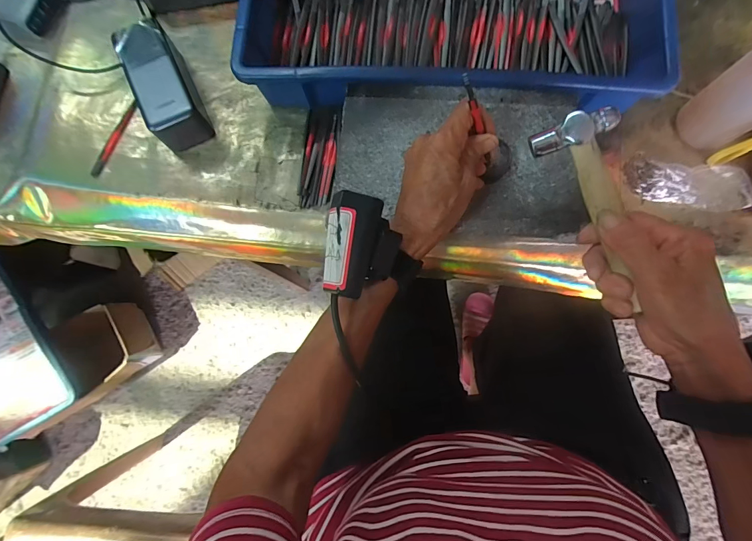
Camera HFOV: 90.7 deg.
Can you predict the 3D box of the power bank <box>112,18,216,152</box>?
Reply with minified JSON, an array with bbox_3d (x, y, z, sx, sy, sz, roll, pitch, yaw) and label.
[{"bbox_3d":[-0.233,-0.203,0.415,0.056,0.051,0.127,-24,83,-1],"label":"power bank"}]

